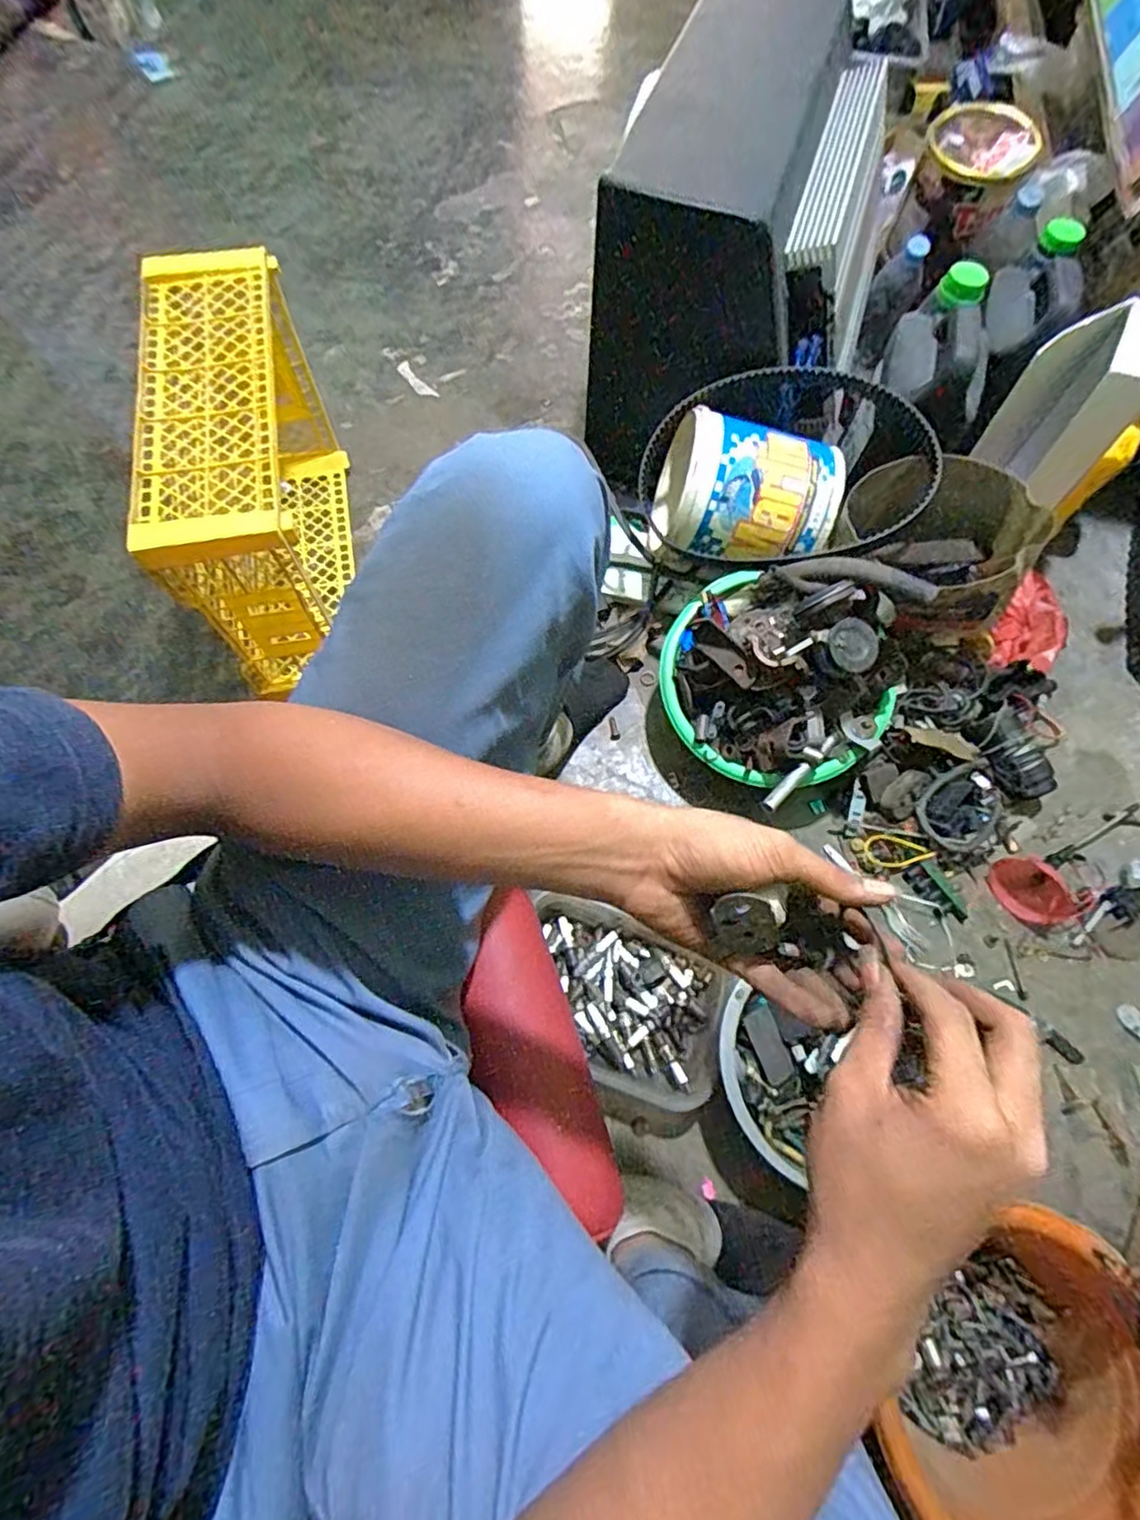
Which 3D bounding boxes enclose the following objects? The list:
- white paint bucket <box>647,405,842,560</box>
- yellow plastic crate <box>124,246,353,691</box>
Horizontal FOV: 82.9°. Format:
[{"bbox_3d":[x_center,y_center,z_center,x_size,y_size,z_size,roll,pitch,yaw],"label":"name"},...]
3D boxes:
[{"bbox_3d":[0.229,-0.347,0.843,0.209,0.157,0.191,1,69,-2],"label":"white paint bucket"},{"bbox_3d":[-0.384,-0.337,0.817,0.139,0.316,0.406,-10,70,-6],"label":"yellow plastic crate"}]

